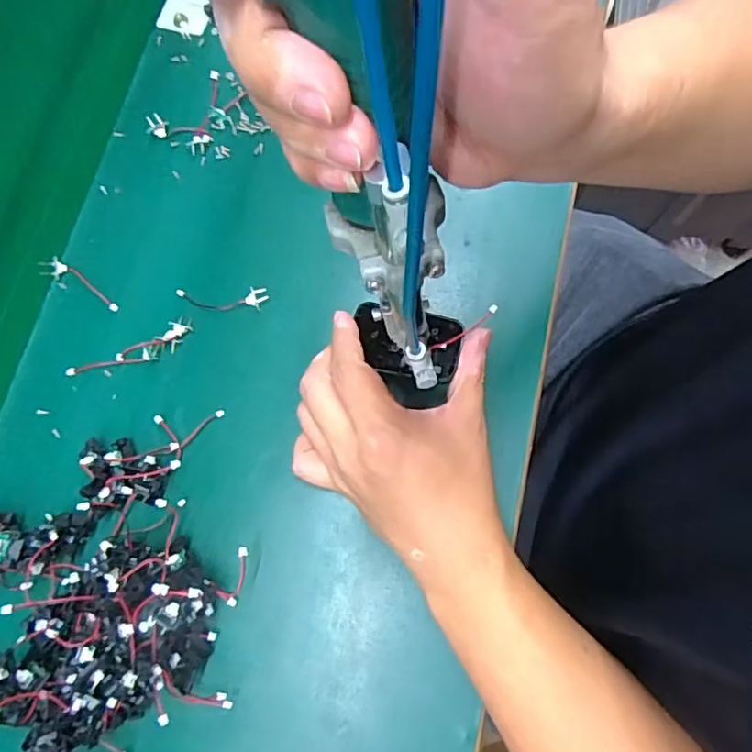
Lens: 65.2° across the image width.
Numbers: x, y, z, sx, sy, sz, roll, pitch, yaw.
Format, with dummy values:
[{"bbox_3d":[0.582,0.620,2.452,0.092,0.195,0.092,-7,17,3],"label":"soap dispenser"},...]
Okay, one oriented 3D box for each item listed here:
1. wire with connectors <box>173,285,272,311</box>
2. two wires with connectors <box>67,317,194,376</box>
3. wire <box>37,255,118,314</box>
[{"bbox_3d":[-0.108,-0.054,0.408,0.064,0.004,0.016,0,75,0],"label":"wire with connectors"},{"bbox_3d":[-0.165,-0.016,0.397,0.087,0.008,0.020,-26,77,-7],"label":"two wires with connectors"},{"bbox_3d":[-0.207,-0.066,0.414,0.065,0.005,0.016,26,77,7],"label":"wire"}]

